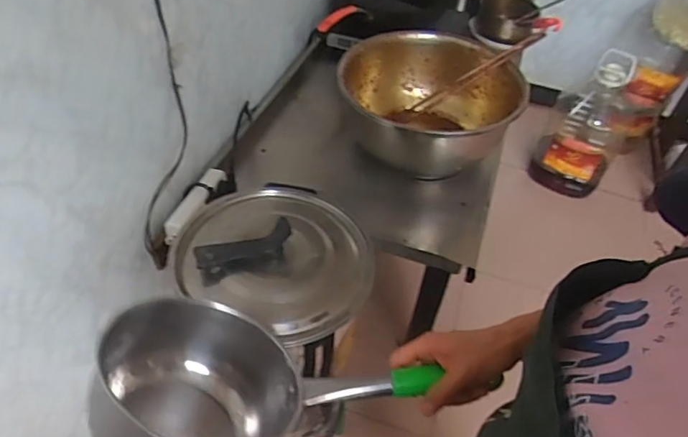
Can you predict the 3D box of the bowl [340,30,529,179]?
[{"bbox_3d":[0.187,-0.251,1.187,0.356,0.183,0.356,3,47,-4],"label":"bowl"}]

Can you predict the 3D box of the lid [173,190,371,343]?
[{"bbox_3d":[-0.080,0.035,0.679,0.236,0.047,0.212,25,49,16],"label":"lid"}]

